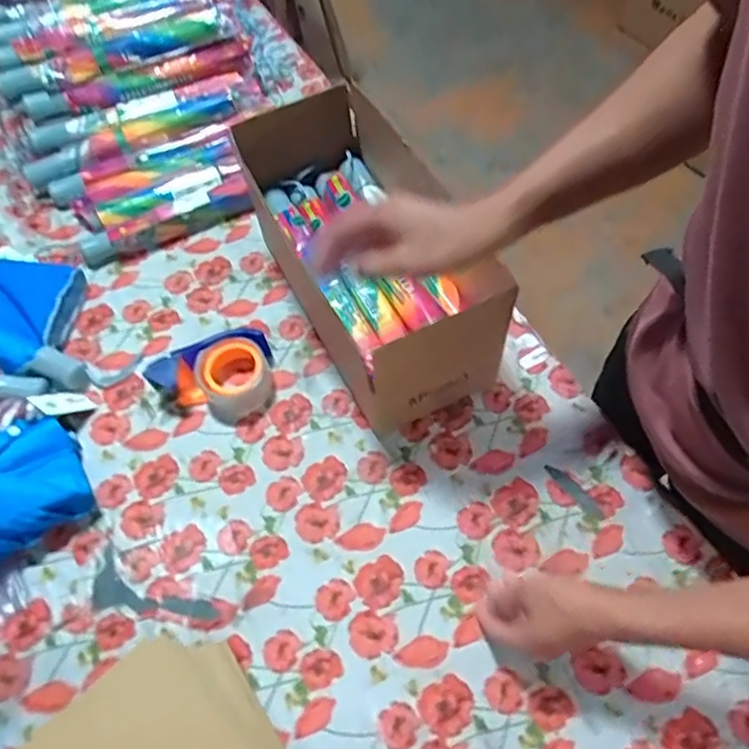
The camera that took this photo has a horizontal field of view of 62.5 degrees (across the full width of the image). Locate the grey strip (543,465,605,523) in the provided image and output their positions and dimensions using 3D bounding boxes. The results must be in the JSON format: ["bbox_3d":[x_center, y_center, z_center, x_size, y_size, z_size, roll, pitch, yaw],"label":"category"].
[{"bbox_3d":[0.223,0.131,0.688,0.017,0.004,0.080,-34,64,-14],"label":"grey strip"}]

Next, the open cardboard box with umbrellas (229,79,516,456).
[{"bbox_3d":[-0.013,-0.144,0.739,0.152,0.188,0.377,-23,65,-15],"label":"open cardboard box with umbrellas"}]

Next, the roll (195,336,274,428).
[{"bbox_3d":[-0.168,0.006,0.754,0.084,0.052,0.083,-1,61,3],"label":"roll"}]

